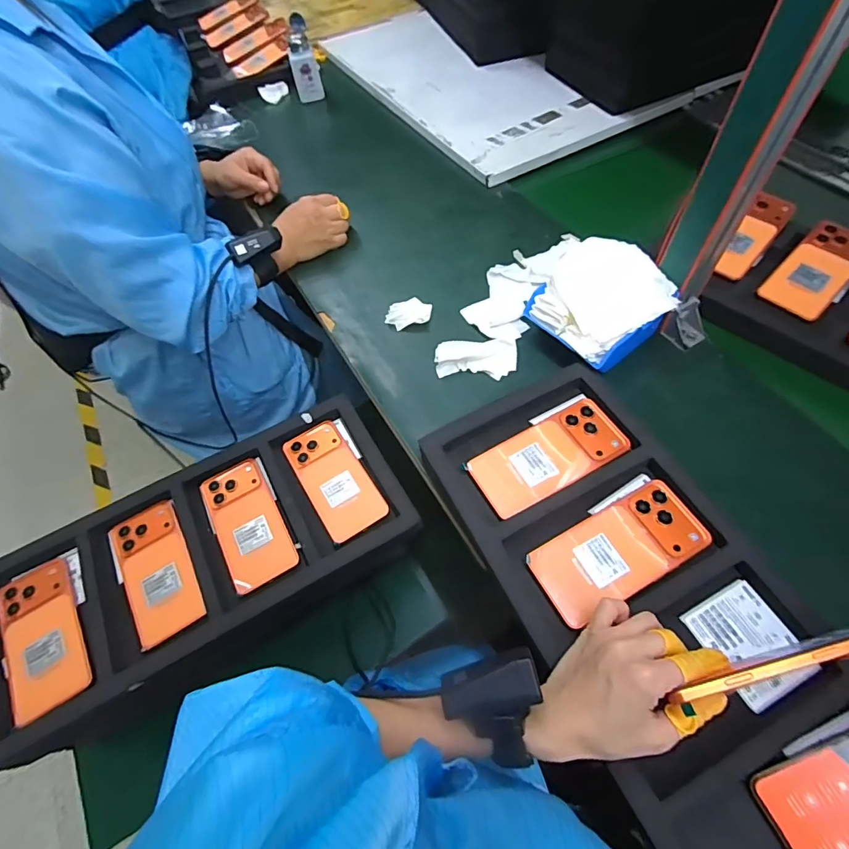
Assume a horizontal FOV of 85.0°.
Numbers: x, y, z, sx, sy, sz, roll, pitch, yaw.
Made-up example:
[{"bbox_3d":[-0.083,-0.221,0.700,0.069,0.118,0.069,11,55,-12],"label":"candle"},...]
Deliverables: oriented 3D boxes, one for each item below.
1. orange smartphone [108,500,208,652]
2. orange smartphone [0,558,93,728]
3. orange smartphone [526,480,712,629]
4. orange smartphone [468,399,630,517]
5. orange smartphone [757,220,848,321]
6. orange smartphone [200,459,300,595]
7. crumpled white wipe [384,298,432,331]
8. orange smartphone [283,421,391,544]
[{"bbox_3d":[-0.317,0.171,0.548,0.077,0.010,0.167,-29,61,-14],"label":"orange smartphone"},{"bbox_3d":[-0.427,0.233,0.515,0.075,0.014,0.173,-31,62,-15],"label":"orange smartphone"},{"bbox_3d":[0.184,0.116,0.439,0.162,0.009,0.077,-26,60,-12],"label":"orange smartphone"},{"bbox_3d":[0.133,0.031,0.496,0.162,0.010,0.075,-25,60,-12],"label":"orange smartphone"},{"bbox_3d":[0.525,-0.209,0.617,0.178,0.010,0.078,-44,61,-8],"label":"orange smartphone"},{"bbox_3d":[-0.219,0.119,0.573,0.077,0.009,0.164,-28,61,-13],"label":"orange smartphone"},{"bbox_3d":[-0.021,-0.152,0.636,0.064,0.018,0.037,-6,58,0],"label":"crumpled white wipe"},{"bbox_3d":[-0.115,0.068,0.596,0.078,0.010,0.161,-30,61,-14],"label":"orange smartphone"}]

